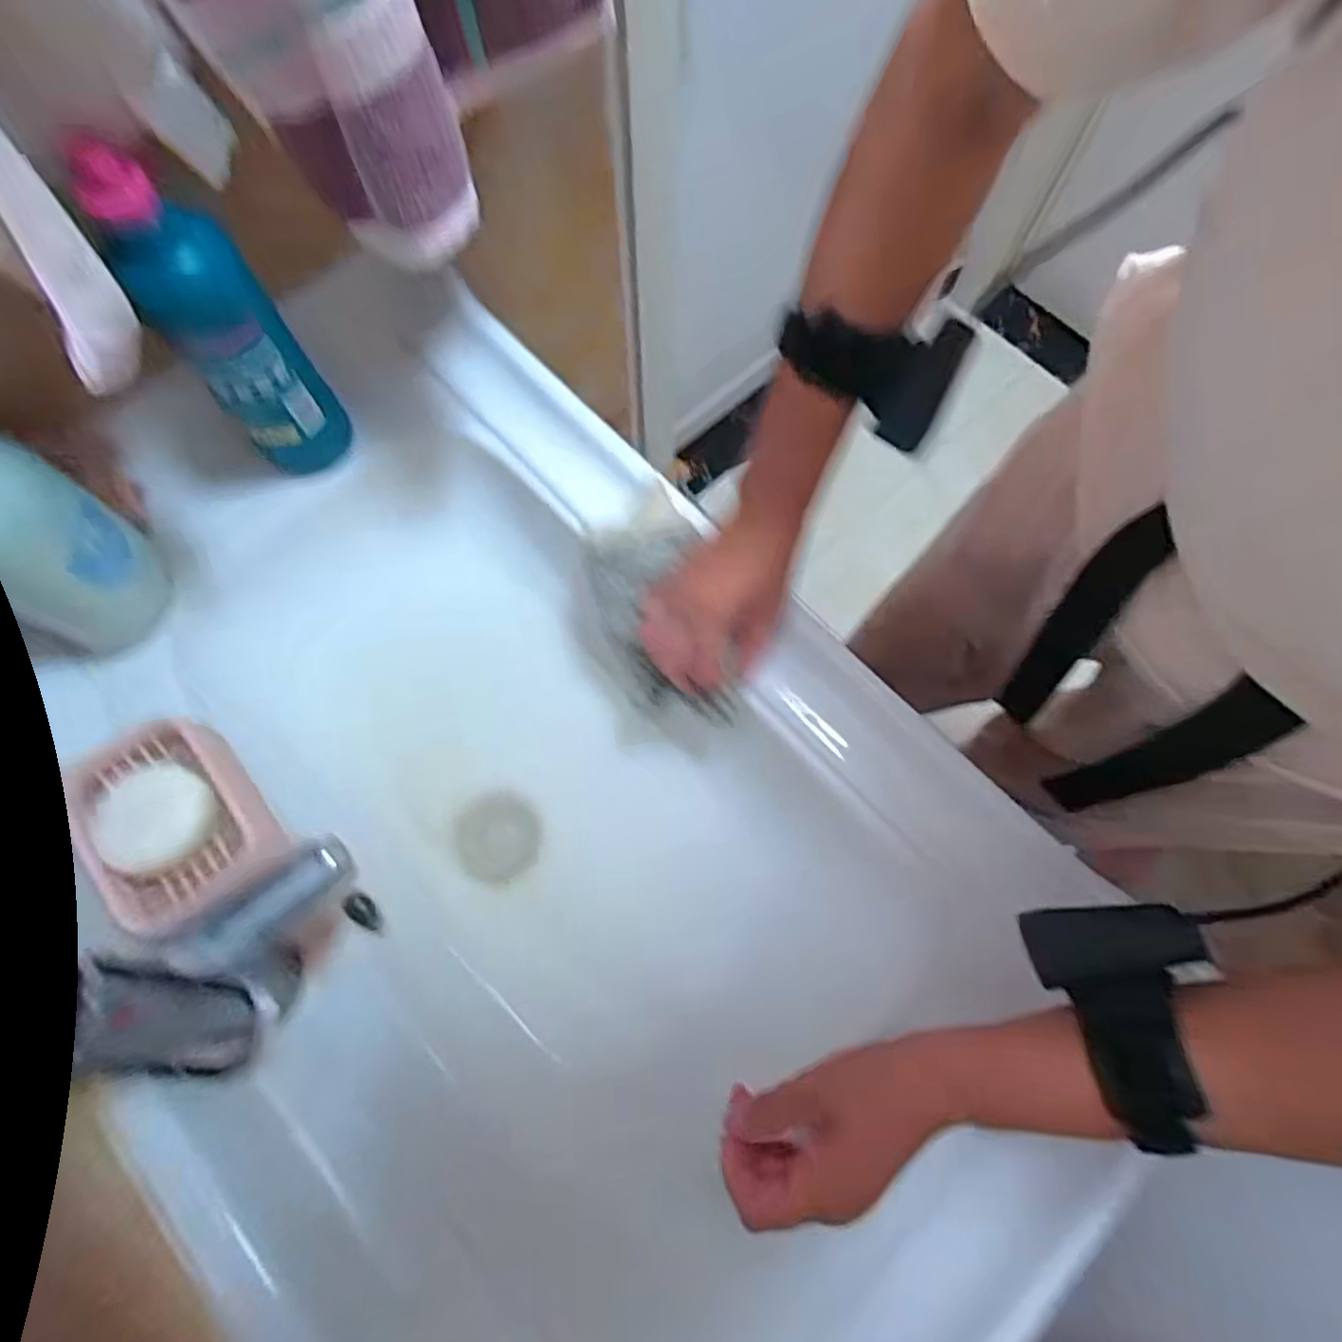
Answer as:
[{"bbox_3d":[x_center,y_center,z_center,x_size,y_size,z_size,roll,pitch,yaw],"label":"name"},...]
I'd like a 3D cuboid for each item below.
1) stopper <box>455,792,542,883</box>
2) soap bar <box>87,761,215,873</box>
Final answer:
[{"bbox_3d":[-0.145,0.139,0.578,0.070,0.007,0.070,-7,60,-18],"label":"stopper"},{"bbox_3d":[-0.316,0.089,0.422,0.058,0.023,0.064,13,71,3],"label":"soap bar"}]

